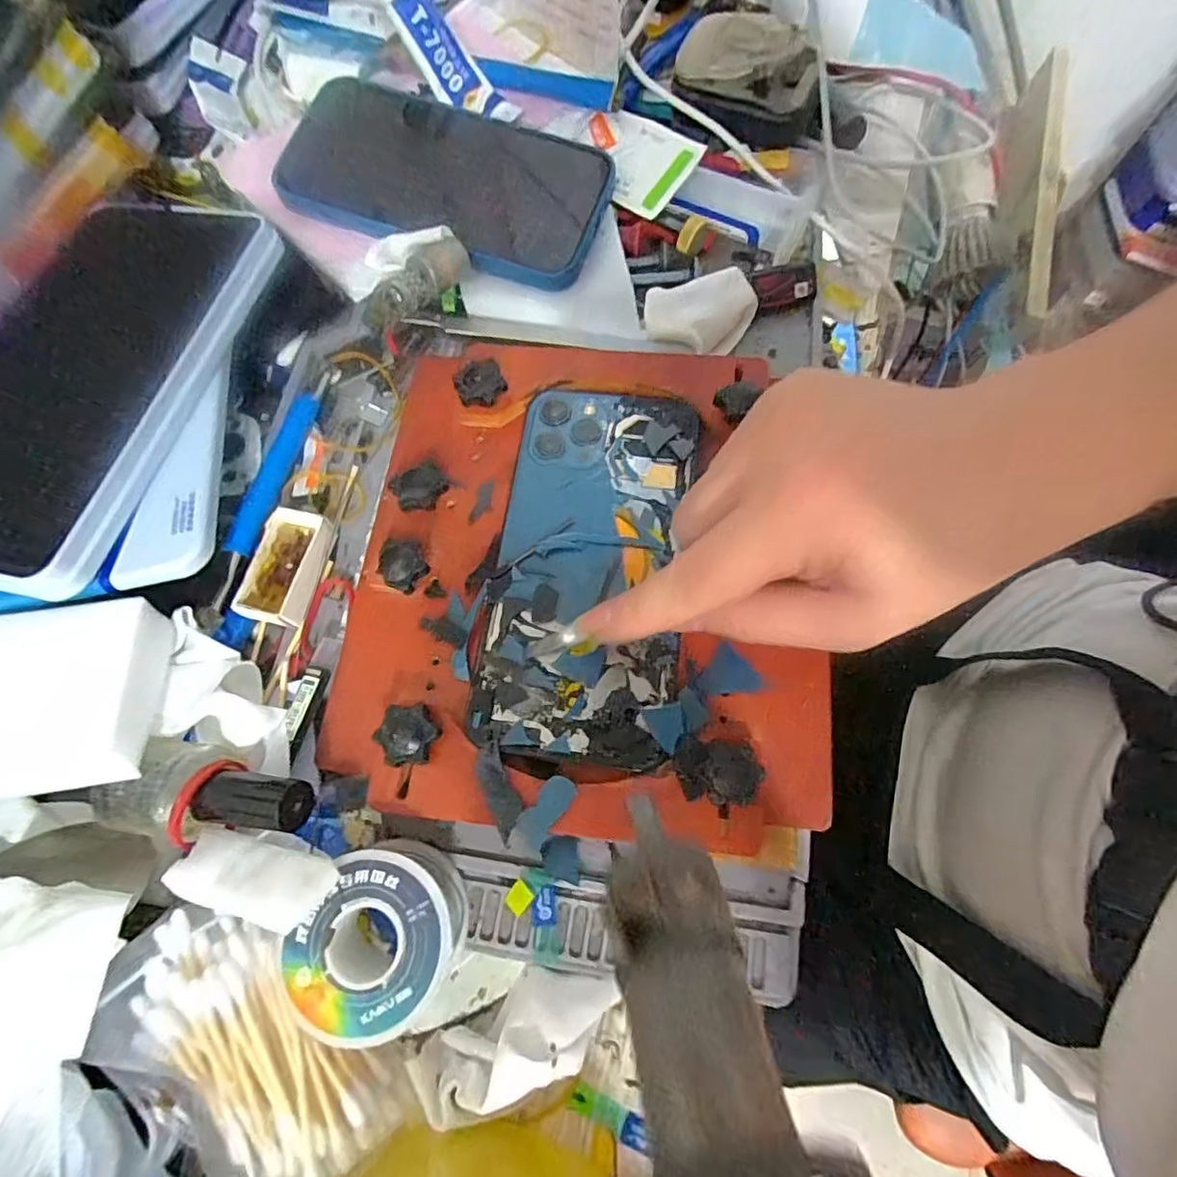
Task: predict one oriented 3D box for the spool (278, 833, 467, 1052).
[{"bbox_3d":[-0.068,0.117,0.194,0.047,0.026,0.052,28,76,9],"label":"spool"}]

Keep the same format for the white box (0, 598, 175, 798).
[{"bbox_3d":[-0.202,0.040,0.204,0.100,0.026,0.063,-9,73,-1],"label":"white box"}]

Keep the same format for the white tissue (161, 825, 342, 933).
[{"bbox_3d":[-0.107,0.089,0.183,0.056,0.016,0.021,3,73,21],"label":"white tissue"}]

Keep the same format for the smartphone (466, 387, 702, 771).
[{"bbox_3d":[0.001,-0.012,0.241,0.076,0.006,0.159,7,72,4],"label":"smartphone"}]

